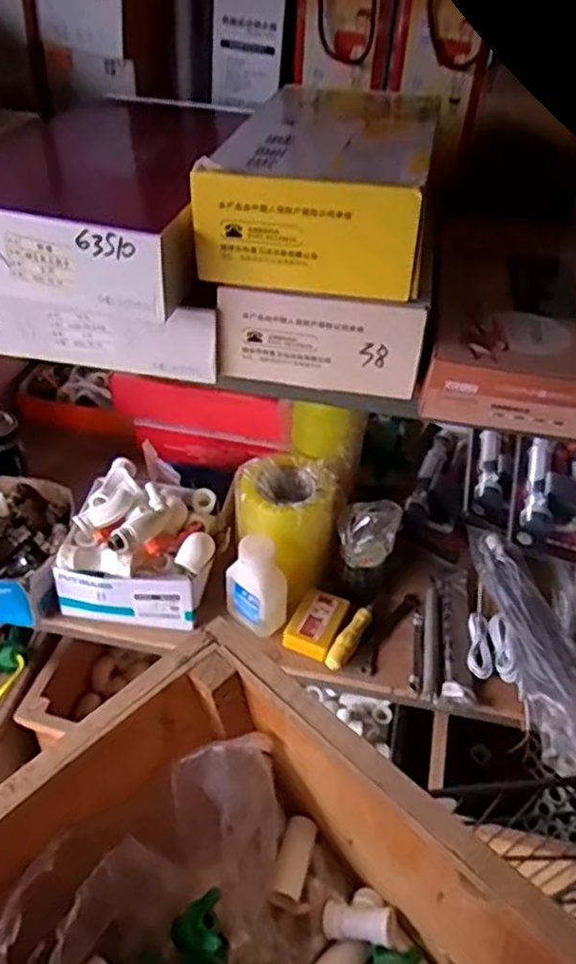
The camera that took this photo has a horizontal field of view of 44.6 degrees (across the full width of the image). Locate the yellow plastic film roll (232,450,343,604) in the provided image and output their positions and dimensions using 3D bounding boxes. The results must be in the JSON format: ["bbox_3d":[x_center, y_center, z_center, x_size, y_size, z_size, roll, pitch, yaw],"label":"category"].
[{"bbox_3d":[-0.001,0.064,1.017,0.139,0.157,0.134,1,42,-1],"label":"yellow plastic film roll"}]

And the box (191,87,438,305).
[{"bbox_3d":[0.046,-0.269,0.627,0.172,0.084,0.267,11,42,10],"label":"box"}]

